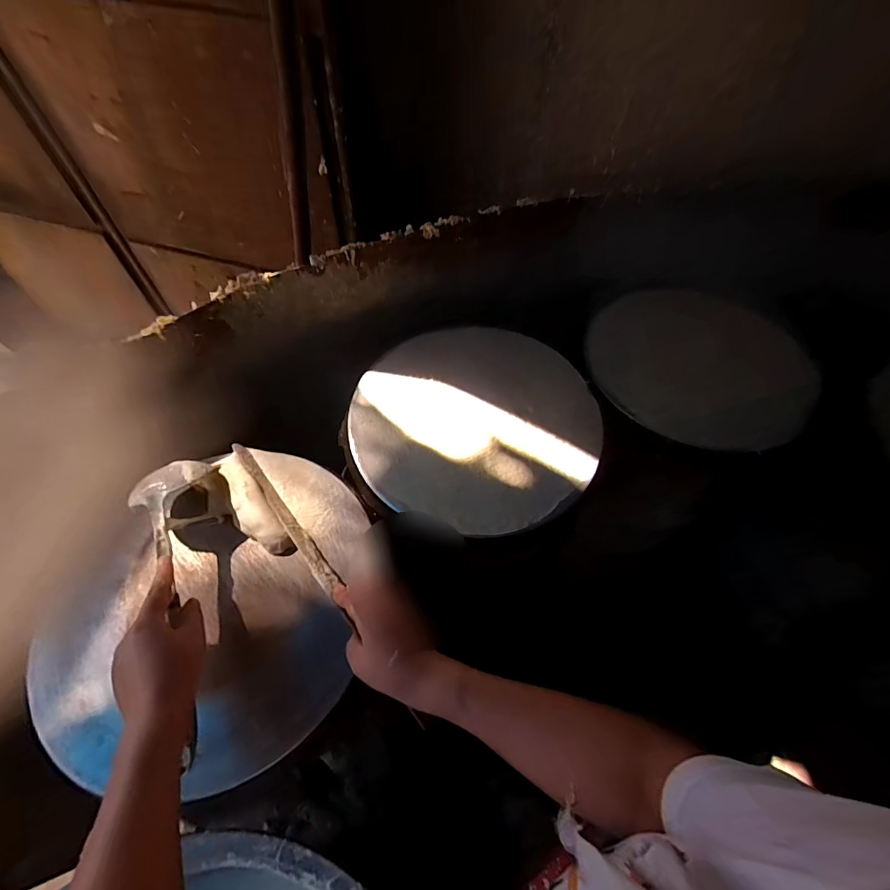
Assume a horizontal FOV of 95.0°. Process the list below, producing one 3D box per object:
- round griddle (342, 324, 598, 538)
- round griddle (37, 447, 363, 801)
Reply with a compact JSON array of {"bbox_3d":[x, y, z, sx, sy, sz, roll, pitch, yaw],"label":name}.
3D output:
[{"bbox_3d":[0.042,-0.040,0.618,0.353,0.045,0.341,2,58,-3],"label":"round griddle"},{"bbox_3d":[-0.276,0.166,0.470,0.341,0.042,0.343,2,58,-3],"label":"round griddle"}]

